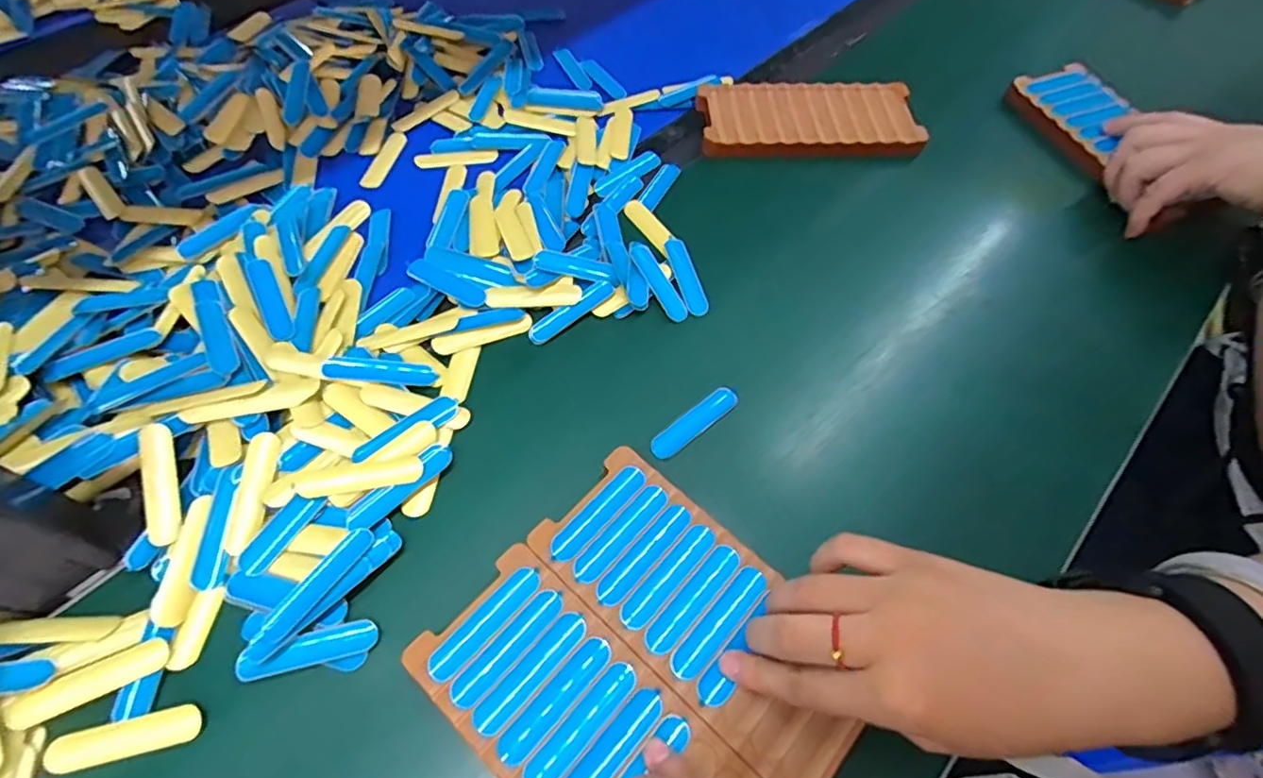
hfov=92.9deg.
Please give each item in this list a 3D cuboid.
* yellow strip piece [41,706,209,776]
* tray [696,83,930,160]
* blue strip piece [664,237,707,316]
[{"bbox_3d":[-0.226,0.156,0.267,0.062,0.004,0.016,-13,60,-8],"label":"yellow strip piece"},{"bbox_3d":[0.143,-0.216,0.484,0.172,0.016,0.081,-1,59,-2],"label":"tray"},{"bbox_3d":[0.036,-0.076,0.403,0.013,0.005,0.064,-13,60,-8],"label":"blue strip piece"}]

